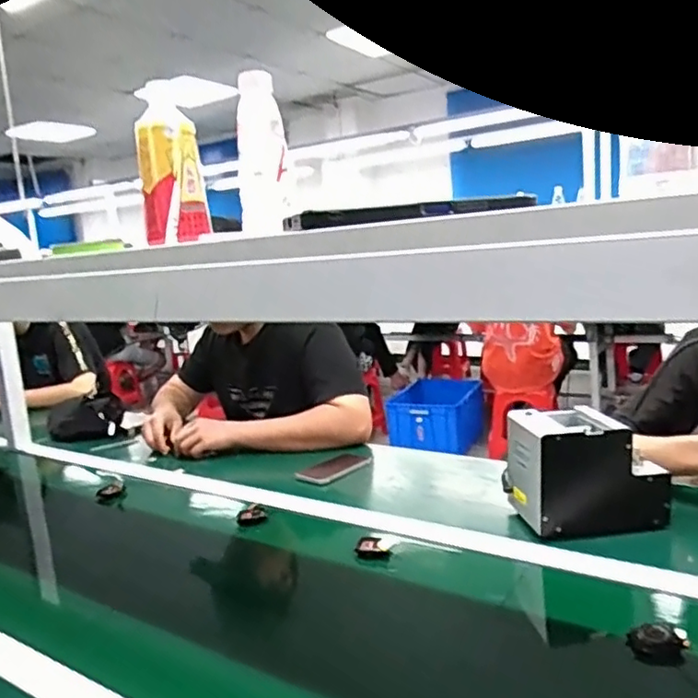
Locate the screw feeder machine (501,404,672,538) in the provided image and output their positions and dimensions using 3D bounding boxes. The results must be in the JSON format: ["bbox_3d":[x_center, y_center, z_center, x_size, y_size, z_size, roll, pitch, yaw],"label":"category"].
[{"bbox_3d":[0.332,0.169,0.883,0.188,0.149,0.118,-6,10,-7],"label":"screw feeder machine"}]

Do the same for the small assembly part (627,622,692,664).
[{"bbox_3d":[0.304,0.288,0.610,0.053,0.028,0.025,-3,10,10],"label":"small assembly part"}]

